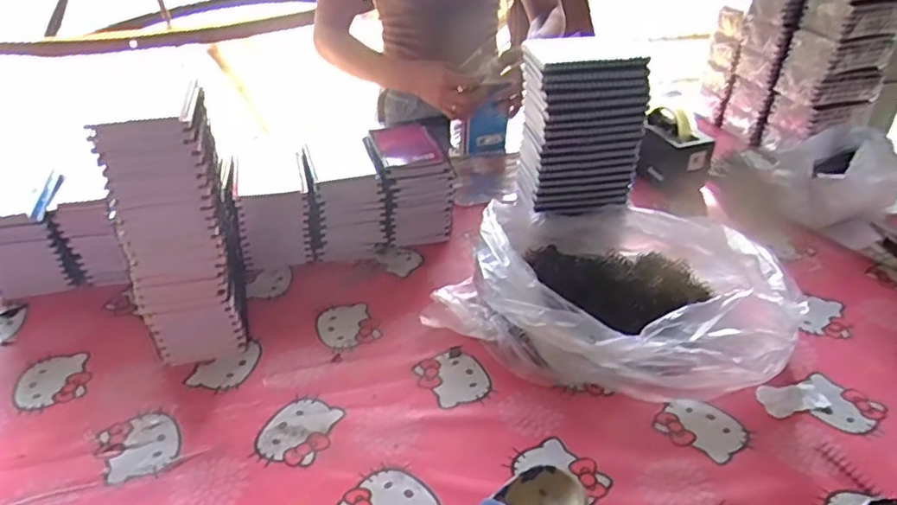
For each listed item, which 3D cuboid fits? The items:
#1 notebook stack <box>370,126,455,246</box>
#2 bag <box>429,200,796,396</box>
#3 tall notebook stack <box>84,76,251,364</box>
[{"bbox_3d":[-0.056,-0.105,0.909,0.108,0.137,0.136,-8,35,-10],"label":"notebook stack"},{"bbox_3d":[0.181,0.036,0.722,0.370,0.097,0.241,5,35,9],"label":"bag"},{"bbox_3d":[-0.287,-0.027,0.664,0.109,0.289,0.119,-9,36,-14],"label":"tall notebook stack"}]

